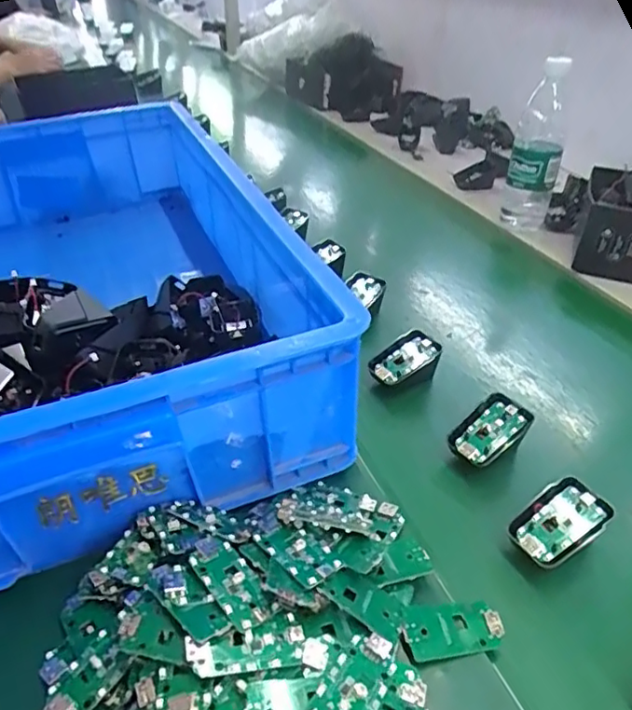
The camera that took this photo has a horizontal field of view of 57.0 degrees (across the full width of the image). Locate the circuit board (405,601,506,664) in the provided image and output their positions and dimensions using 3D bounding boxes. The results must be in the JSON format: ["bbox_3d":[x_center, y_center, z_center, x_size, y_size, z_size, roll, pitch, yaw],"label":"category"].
[{"bbox_3d":[0.086,0.171,0.363,0.061,0.005,0.032,-3,44,-13],"label":"circuit board"}]

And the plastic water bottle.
[{"bbox_3d":[0.312,-0.297,0.816,0.069,0.202,0.068,15,39,17],"label":"plastic water bottle"}]

